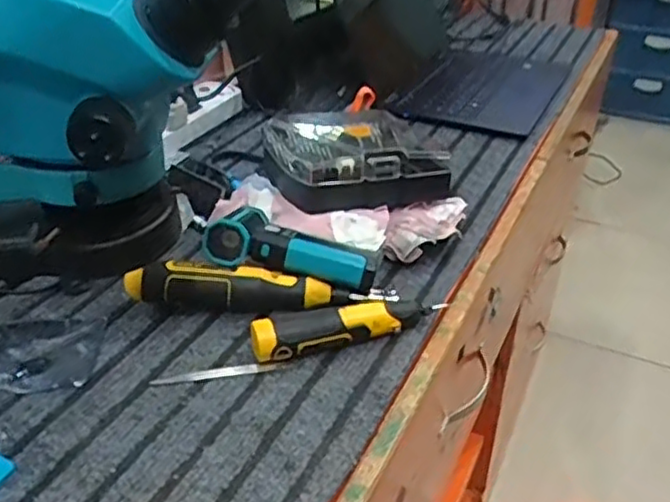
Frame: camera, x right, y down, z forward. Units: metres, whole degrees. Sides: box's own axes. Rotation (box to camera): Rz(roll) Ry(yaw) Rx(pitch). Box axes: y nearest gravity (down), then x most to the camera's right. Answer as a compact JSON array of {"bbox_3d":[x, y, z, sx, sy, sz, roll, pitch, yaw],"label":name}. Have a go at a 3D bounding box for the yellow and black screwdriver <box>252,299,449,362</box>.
[{"bbox_3d":[0.010,0.055,0.530,0.149,0.032,0.030,-14,36,-21],"label":"yellow and black screwdriver"}]

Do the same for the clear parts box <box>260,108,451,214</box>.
[{"bbox_3d":[0.021,-0.096,0.696,0.159,0.049,0.158,-11,35,-17],"label":"clear parts box"}]

